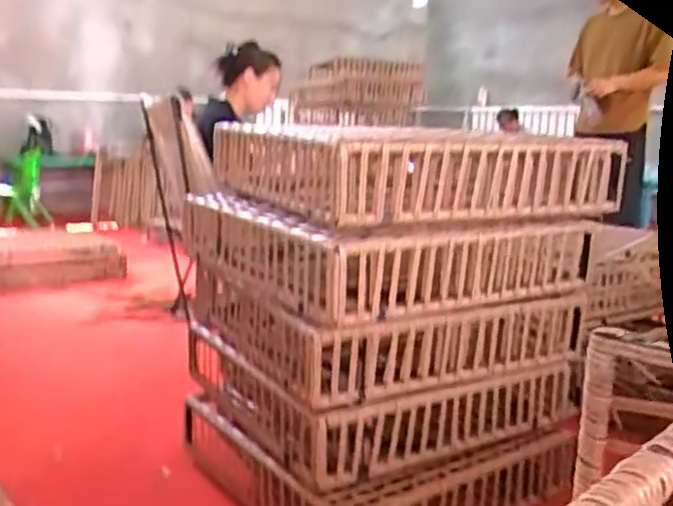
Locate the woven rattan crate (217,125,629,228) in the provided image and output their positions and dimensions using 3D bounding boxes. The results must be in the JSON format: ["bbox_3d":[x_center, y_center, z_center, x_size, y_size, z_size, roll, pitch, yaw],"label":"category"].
[{"bbox_3d":[0.122,-0.179,1.463,0.619,0.139,0.651,-4,12,-28],"label":"woven rattan crate"}]

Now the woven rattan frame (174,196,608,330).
[{"bbox_3d":[0.074,-0.024,1.469,0.611,0.154,0.647,-5,13,-31],"label":"woven rattan frame"}]

